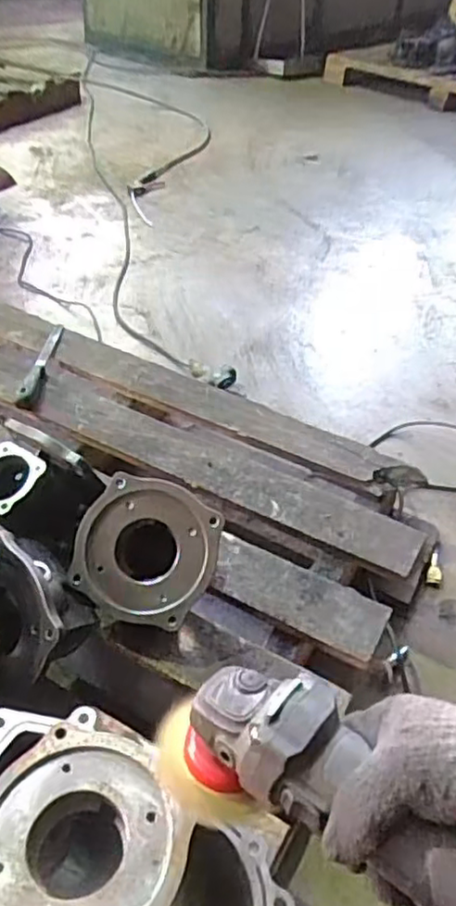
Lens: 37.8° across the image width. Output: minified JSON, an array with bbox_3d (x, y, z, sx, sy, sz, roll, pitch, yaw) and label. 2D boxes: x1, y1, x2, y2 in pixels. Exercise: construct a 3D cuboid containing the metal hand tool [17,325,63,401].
[{"bbox_3d":[-0.322,-0.154,1.149,0.027,0.028,0.214,4,45,3],"label":"metal hand tool"}]

